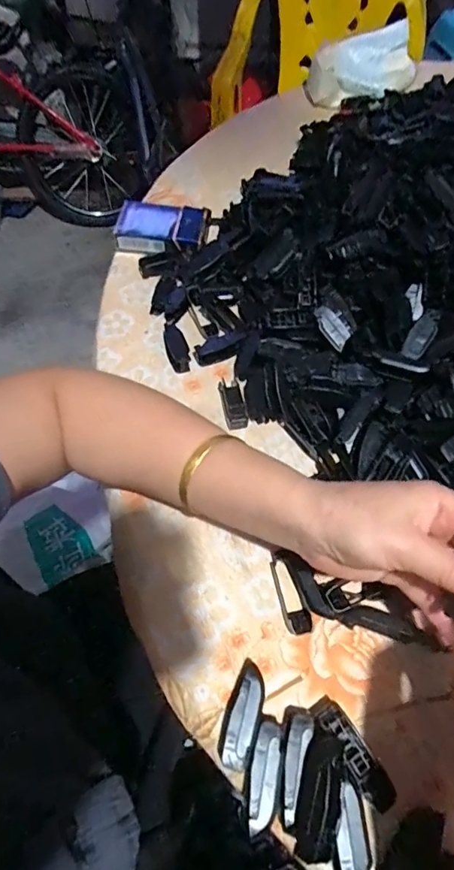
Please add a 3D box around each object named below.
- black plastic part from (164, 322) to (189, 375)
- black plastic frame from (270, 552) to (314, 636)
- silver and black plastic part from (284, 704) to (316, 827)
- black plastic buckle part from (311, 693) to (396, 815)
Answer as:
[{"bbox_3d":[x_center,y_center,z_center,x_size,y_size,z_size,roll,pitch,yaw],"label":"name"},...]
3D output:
[{"bbox_3d":[-0.047,-0.083,0.432,0.019,0.008,0.056,-13,60,-9],"label":"black plastic part"},{"bbox_3d":[0.044,0.110,0.322,0.019,0.011,0.055,-13,60,-9],"label":"black plastic frame"},{"bbox_3d":[0.040,0.189,0.268,0.016,0.014,0.058,11,47,5],"label":"silver and black plastic part"},{"bbox_3d":[0.074,0.187,0.272,0.020,0.015,0.060,-29,64,-17],"label":"black plastic buckle part"}]

